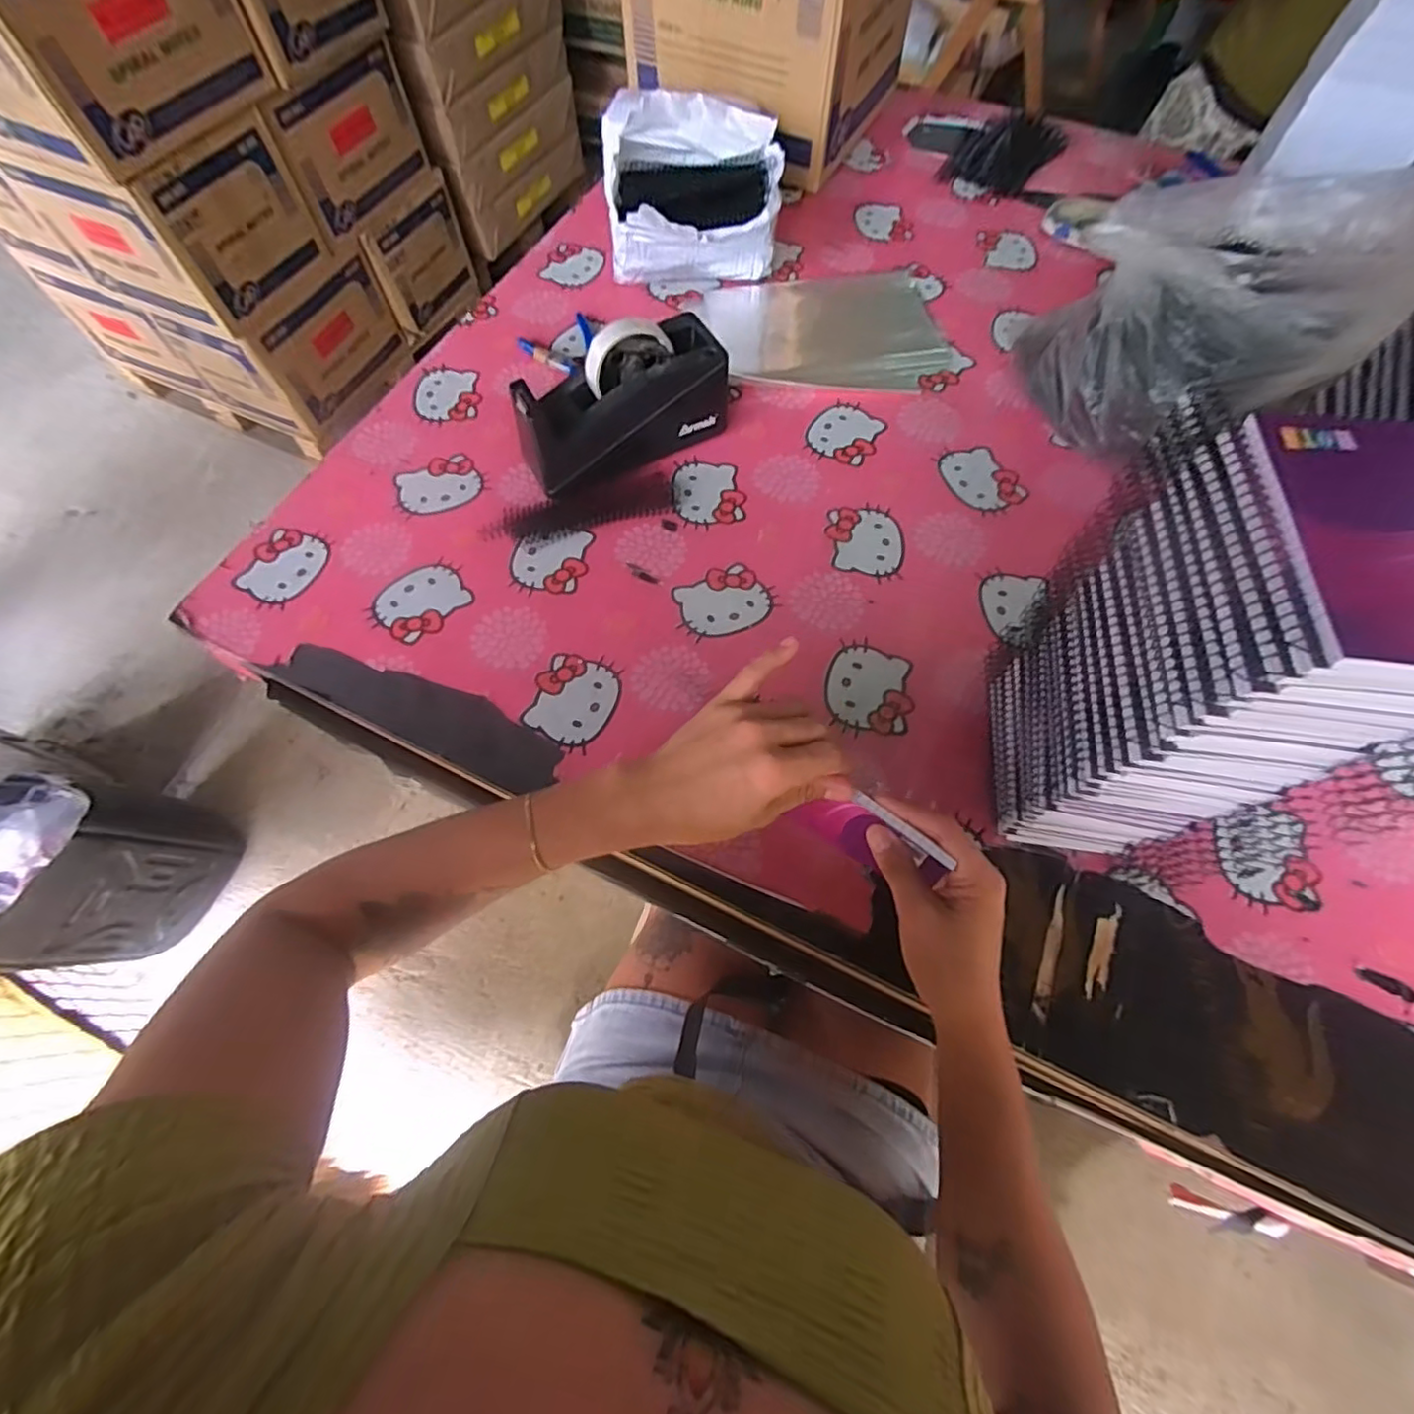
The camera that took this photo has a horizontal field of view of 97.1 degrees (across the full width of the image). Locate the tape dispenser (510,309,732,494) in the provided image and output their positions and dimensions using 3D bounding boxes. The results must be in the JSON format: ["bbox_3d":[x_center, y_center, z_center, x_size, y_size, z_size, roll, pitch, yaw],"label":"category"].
[{"bbox_3d":[-0.081,-0.288,0.599,0.201,0.102,0.080,-27,68,-11],"label":"tape dispenser"}]

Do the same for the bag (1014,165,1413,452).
[{"bbox_3d":[0.460,-0.366,0.591,0.289,0.181,0.246,-33,70,-13],"label":"bag"}]

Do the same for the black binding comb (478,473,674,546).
[{"bbox_3d":[-0.121,-0.194,0.608,0.182,0.011,0.052,-18,67,-7],"label":"black binding comb"}]

